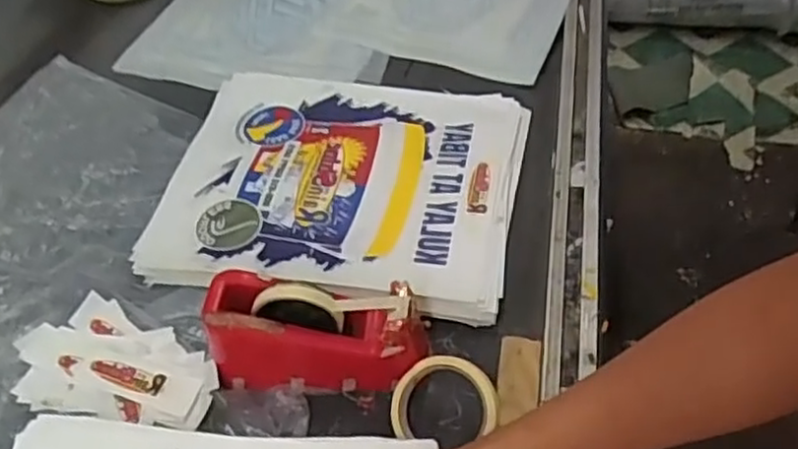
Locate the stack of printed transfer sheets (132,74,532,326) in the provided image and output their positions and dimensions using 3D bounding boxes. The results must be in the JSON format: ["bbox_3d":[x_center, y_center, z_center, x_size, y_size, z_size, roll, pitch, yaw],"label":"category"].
[{"bbox_3d":[-0.073,-0.055,0.858,0.419,0.018,0.357,11,52,11],"label":"stack of printed transfer sheets"}]

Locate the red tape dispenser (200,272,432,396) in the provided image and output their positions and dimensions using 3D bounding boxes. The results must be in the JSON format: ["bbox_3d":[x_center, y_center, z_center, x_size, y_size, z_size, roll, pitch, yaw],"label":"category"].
[{"bbox_3d":[-0.078,0.101,0.680,0.203,0.109,0.077,1,49,7],"label":"red tape dispenser"}]

